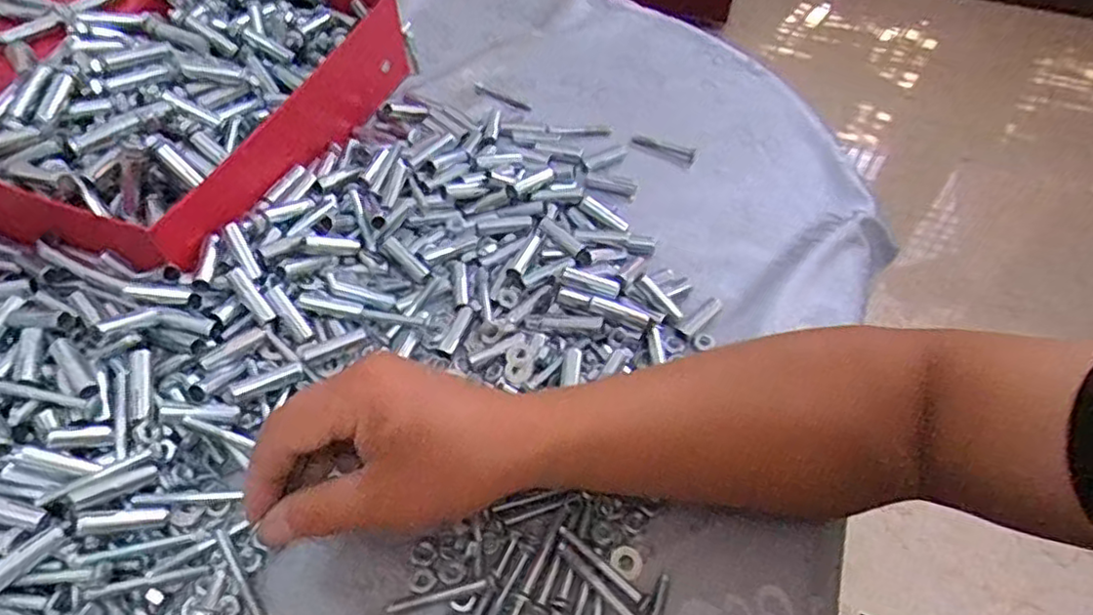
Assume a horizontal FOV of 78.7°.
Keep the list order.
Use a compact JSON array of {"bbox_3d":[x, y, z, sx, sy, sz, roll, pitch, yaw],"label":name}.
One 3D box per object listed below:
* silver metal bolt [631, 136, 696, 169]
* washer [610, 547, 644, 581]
[{"bbox_3d":[0.097,-0.131,0.555,0.052,0.008,0.015,18,54,12],"label":"silver metal bolt"},{"bbox_3d":[0.042,0.131,0.346,0.017,0.004,0.014,35,59,23],"label":"washer"}]

